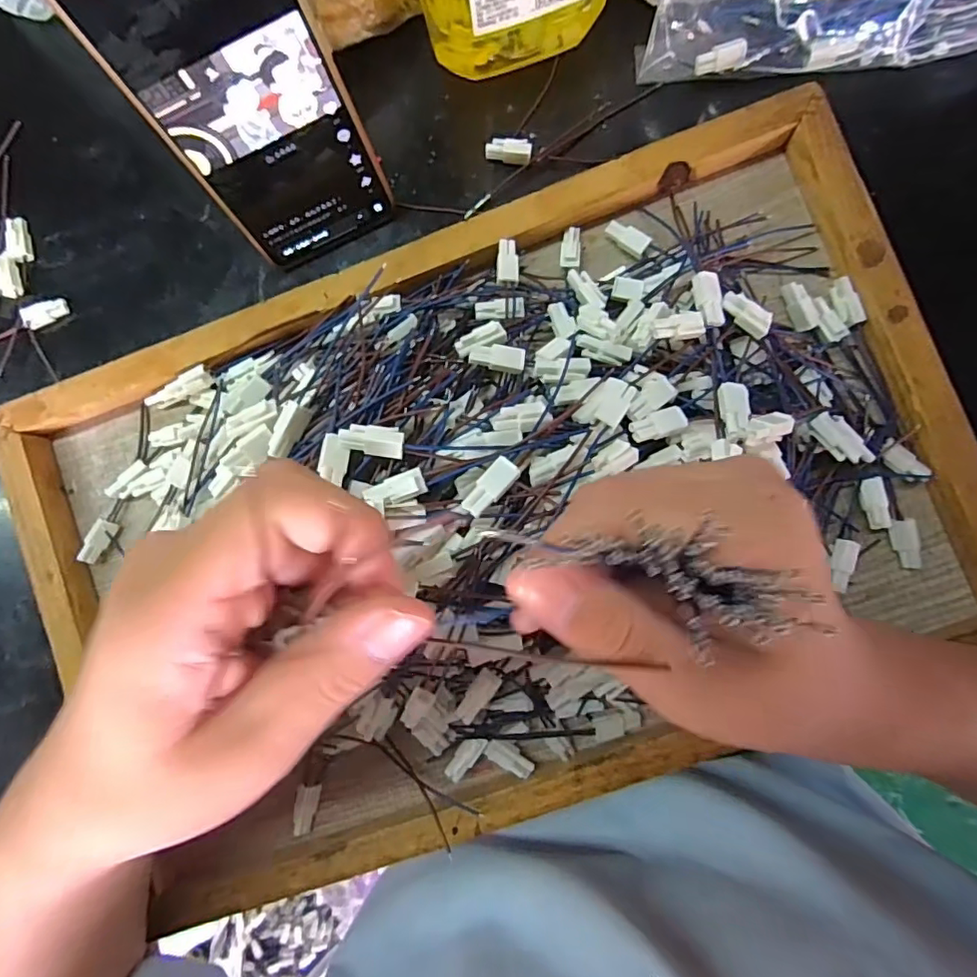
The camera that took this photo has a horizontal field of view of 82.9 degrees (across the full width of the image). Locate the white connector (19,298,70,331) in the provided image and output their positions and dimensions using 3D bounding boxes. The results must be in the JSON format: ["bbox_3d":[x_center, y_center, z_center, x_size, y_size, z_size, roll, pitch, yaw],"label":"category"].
[{"bbox_3d":[-0.267,-0.106,0.332,0.027,0.008,0.011,-30,83,-14],"label":"white connector"}]

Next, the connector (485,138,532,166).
[{"bbox_3d":[0.012,-0.191,0.313,0.026,0.007,0.011,9,88,5],"label":"connector"}]

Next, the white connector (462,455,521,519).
[{"bbox_3d":[0.001,-0.001,0.216,0.011,0.004,0.026,40,77,8],"label":"white connector"}]

